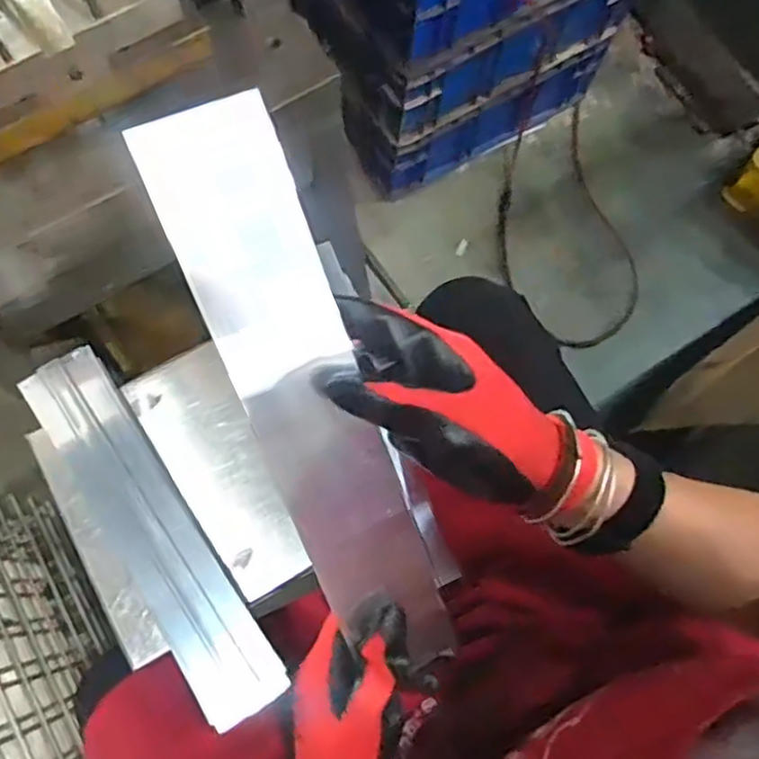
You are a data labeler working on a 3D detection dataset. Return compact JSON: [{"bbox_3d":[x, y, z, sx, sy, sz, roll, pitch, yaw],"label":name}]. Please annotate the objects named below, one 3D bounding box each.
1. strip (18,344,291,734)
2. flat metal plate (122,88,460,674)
[{"bbox_3d":[-0.192,0.124,0.576,0.067,0.018,0.340,-32,77,-11],"label":"strip"},{"bbox_3d":[-0.030,0.024,0.352,0.062,0.011,0.316,-26,111,-16],"label":"flat metal plate"}]

